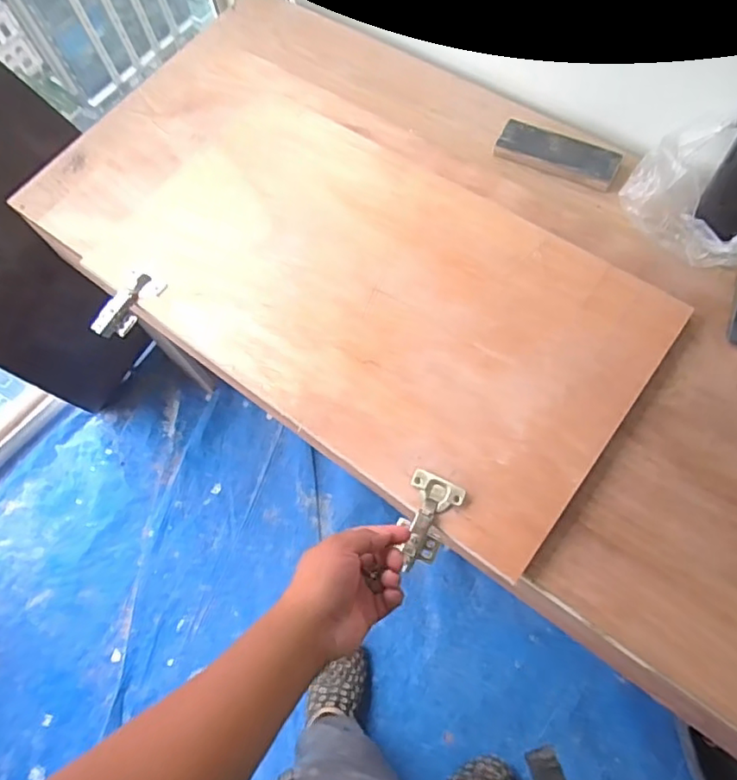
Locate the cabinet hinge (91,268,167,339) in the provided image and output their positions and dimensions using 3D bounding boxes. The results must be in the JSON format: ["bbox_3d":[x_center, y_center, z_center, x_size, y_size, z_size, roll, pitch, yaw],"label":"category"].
[{"bbox_3d":[-0.330,-0.112,0.824,0.060,0.031,0.104,33,74,18],"label":"cabinet hinge"}]

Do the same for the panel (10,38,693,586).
[{"bbox_3d":[-0.078,-0.193,0.830,0.904,0.026,0.415,35,75,18],"label":"panel"}]

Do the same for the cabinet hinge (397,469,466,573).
[{"bbox_3d":[0.067,0.145,0.662,0.059,0.022,0.104,14,73,9],"label":"cabinet hinge"}]

